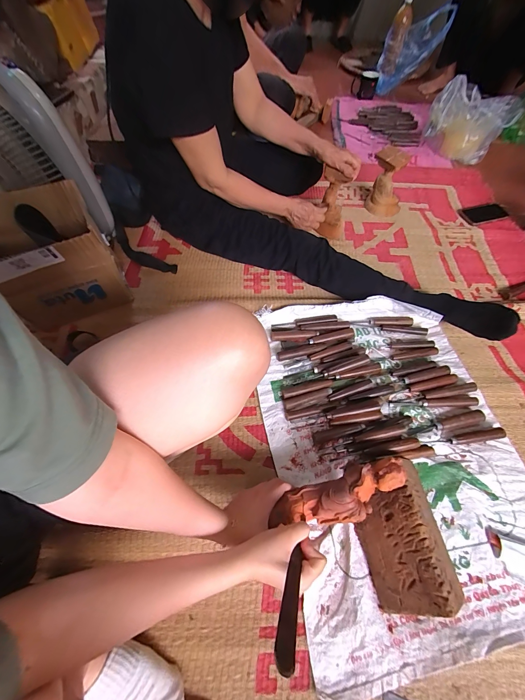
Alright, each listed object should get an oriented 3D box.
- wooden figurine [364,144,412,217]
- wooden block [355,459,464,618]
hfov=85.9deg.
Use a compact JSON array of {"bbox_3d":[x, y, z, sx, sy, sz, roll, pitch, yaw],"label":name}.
[{"bbox_3d":[0.397,-0.519,0.881,0.102,0.178,0.088,40,66,21],"label":"wooden figurine"},{"bbox_3d":[0.232,0.290,0.456,0.140,0.067,0.199,-10,59,-7],"label":"wooden block"}]

